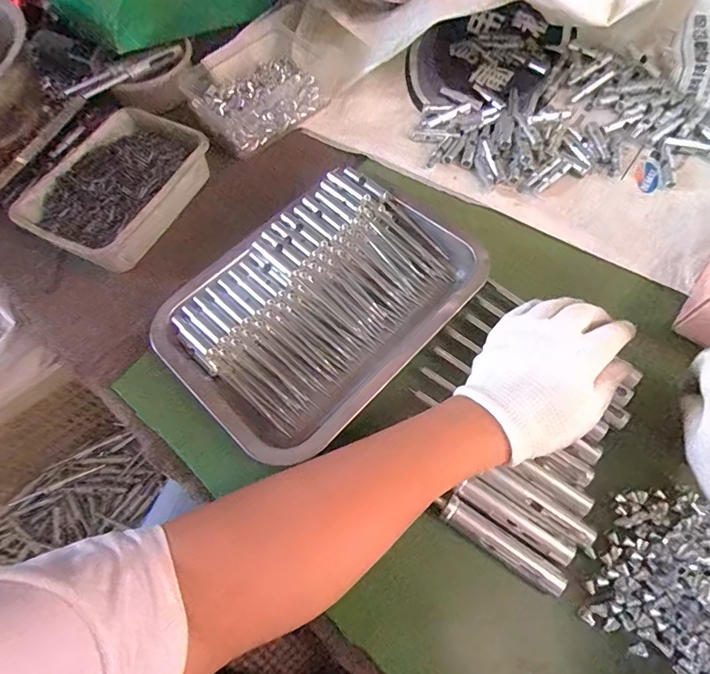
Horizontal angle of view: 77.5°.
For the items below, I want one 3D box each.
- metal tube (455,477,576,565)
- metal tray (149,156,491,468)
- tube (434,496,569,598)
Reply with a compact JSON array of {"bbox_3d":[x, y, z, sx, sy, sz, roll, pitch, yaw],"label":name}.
[{"bbox_3d":[0.112,0.128,0.309,0.081,0.012,0.017,32,71,17],"label":"metal tube"},{"bbox_3d":[-0.024,-0.031,0.383,0.183,0.042,0.258,41,74,19],"label":"metal tray"},{"bbox_3d":[0.099,0.143,0.302,0.089,0.015,0.018,32,71,17],"label":"tube"}]

